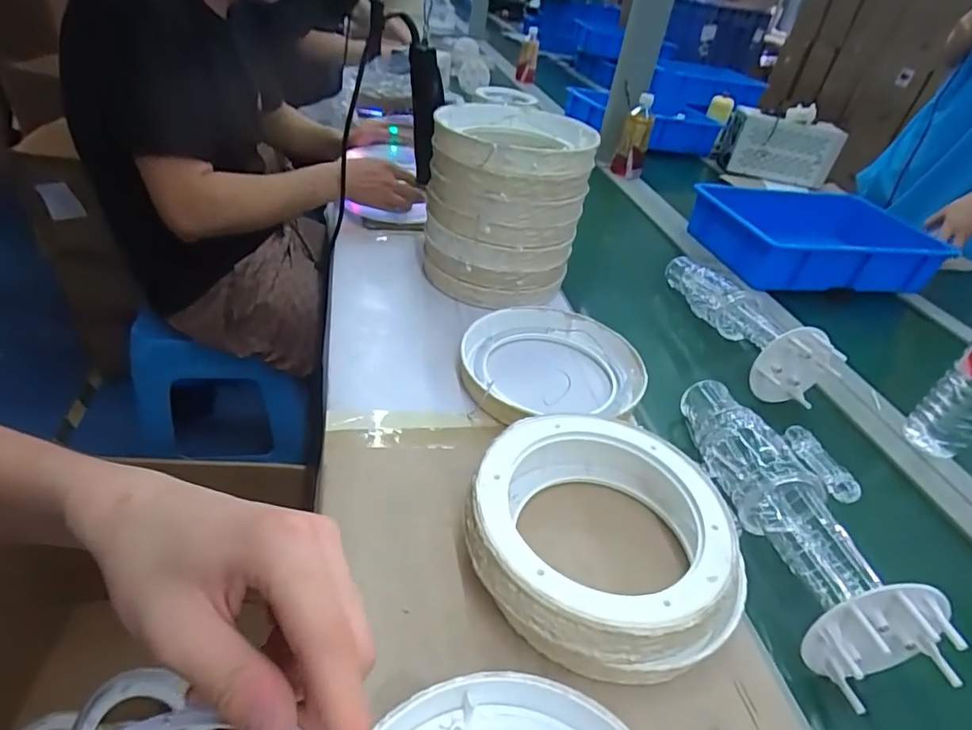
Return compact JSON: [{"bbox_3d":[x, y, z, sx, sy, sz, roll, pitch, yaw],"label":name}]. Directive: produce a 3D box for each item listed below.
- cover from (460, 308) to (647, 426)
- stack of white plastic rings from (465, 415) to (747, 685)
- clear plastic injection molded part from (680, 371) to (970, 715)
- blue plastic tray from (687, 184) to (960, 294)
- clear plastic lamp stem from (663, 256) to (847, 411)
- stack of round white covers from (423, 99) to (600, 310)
[{"bbox_3d":[0.075,-0.003,0.658,0.216,0.043,0.197,-3,34,-12],"label":"cover"},{"bbox_3d":[0.092,0.130,0.450,0.206,0.067,0.211,9,33,6],"label":"stack of white plastic rings"},{"bbox_3d":[0.276,0.116,0.507,0.092,0.083,0.316,1,33,-6],"label":"clear plastic injection molded part"},{"bbox_3d":[0.620,-0.244,1.063,0.407,0.109,0.284,-4,34,-14],"label":"blue plastic tray"},{"bbox_3d":[0.360,-0.076,0.777,0.123,0.095,0.286,1,33,-6],"label":"clear plastic lamp stem"},{"bbox_3d":[0.022,-0.216,0.780,0.213,0.219,0.220,7,36,-5],"label":"stack of round white covers"}]

